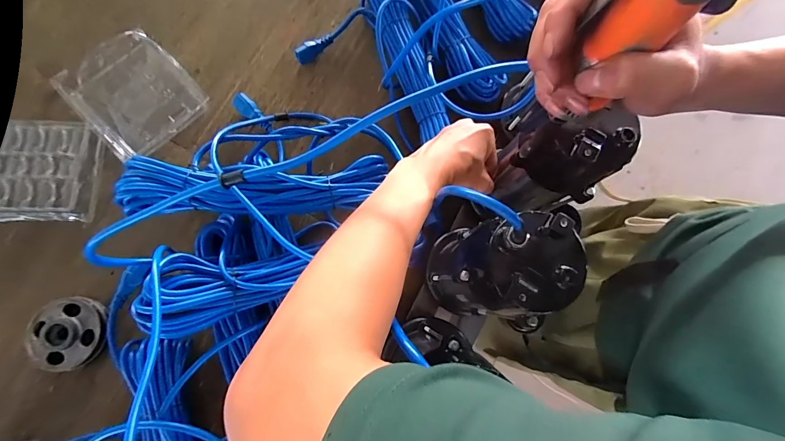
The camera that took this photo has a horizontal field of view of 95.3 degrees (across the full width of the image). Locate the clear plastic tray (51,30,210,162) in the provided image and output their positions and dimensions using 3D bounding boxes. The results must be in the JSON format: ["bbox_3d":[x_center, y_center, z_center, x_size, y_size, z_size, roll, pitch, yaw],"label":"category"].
[{"bbox_3d":[-0.388,-0.193,0.535,0.153,0.022,0.182,-43,84,-10],"label":"clear plastic tray"}]

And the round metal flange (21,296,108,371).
[{"bbox_3d":[-0.411,0.143,0.453,0.079,0.030,0.086,-4,79,-4],"label":"round metal flange"}]

